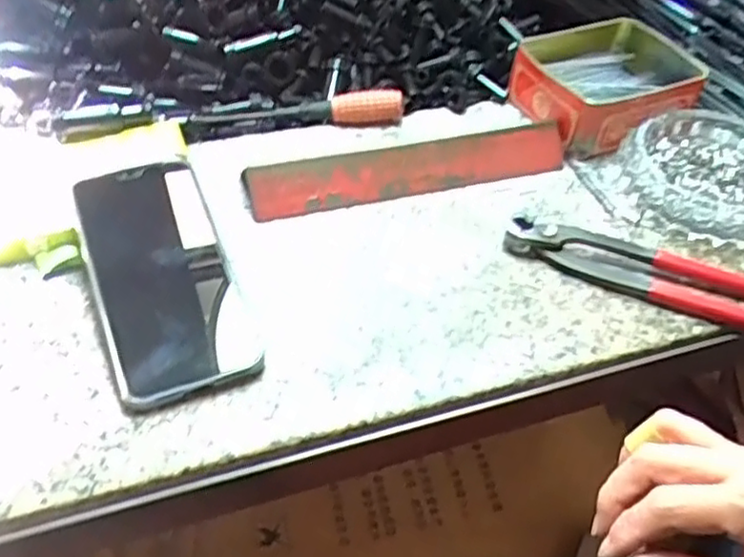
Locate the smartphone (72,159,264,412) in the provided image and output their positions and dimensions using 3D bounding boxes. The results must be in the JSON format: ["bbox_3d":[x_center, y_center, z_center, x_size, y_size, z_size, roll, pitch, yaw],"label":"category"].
[{"bbox_3d":[-0.120,-0.003,0.389,0.072,0.007,0.152,-17,62,-20],"label":"smartphone"}]

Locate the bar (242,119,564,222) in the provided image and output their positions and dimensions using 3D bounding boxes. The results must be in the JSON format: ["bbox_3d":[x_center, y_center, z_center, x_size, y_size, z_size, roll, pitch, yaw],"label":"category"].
[{"bbox_3d":[0.030,-0.077,0.475,0.226,0.035,0.013,-11,15,-14],"label":"bar"}]

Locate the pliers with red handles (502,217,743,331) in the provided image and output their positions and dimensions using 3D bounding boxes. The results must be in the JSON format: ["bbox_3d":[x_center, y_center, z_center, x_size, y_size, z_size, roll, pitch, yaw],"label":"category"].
[{"bbox_3d":[0.181,0.001,0.424,0.196,0.024,0.039,14,47,9],"label":"pliers with red handles"}]

